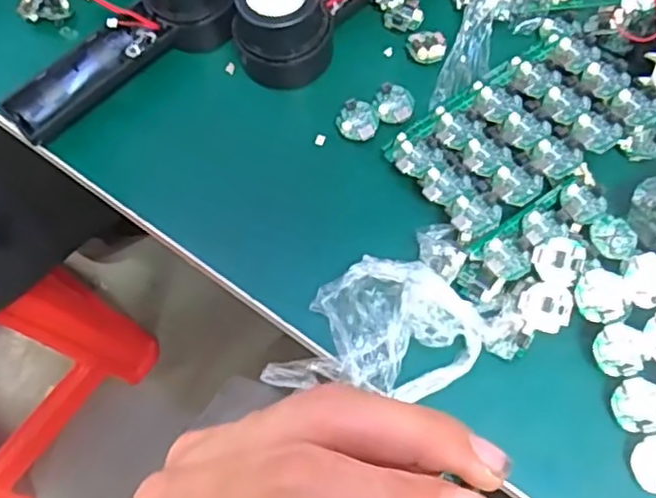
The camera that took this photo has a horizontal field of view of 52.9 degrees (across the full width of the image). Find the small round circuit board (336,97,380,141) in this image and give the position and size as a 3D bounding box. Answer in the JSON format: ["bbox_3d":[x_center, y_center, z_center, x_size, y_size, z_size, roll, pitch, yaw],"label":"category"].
[{"bbox_3d":[0.018,-0.076,0.386,0.024,0.005,0.023,-1,68,2],"label":"small round circuit board"}]

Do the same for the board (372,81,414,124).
[{"bbox_3d":[0.039,-0.085,0.390,0.023,0.008,0.024,-1,68,2],"label":"board"}]

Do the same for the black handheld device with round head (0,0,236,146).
[{"bbox_3d":[-0.130,-0.130,0.404,0.159,0.045,0.059,-37,71,-12],"label":"black handheld device with round head"}]

